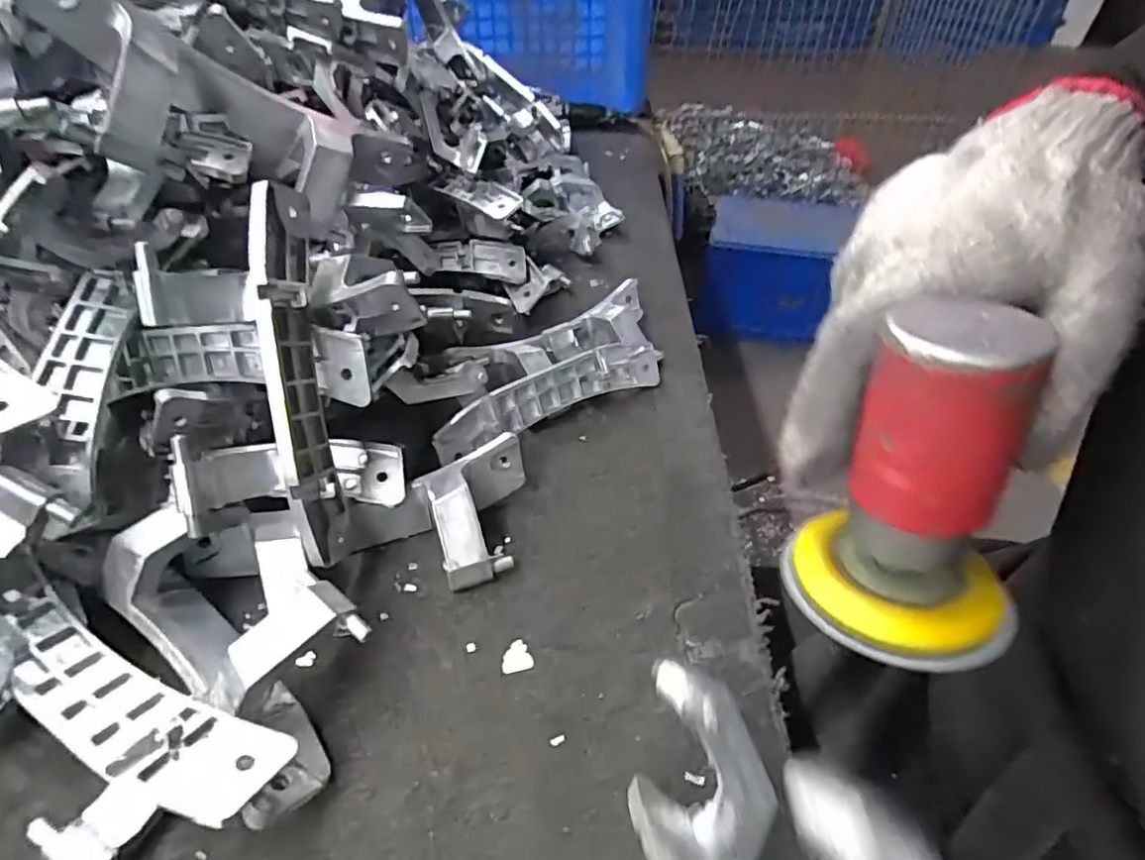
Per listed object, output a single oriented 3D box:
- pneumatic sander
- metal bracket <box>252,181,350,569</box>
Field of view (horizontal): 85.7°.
[{"bbox_3d":[0.105,0.024,0.196,0.055,0.121,0.070,-23,39,-26],"label":"pneumatic sander"},{"bbox_3d":[-0.110,-0.020,0.248,0.016,0.149,0.034,-7,7,-11],"label":"metal bracket"}]

